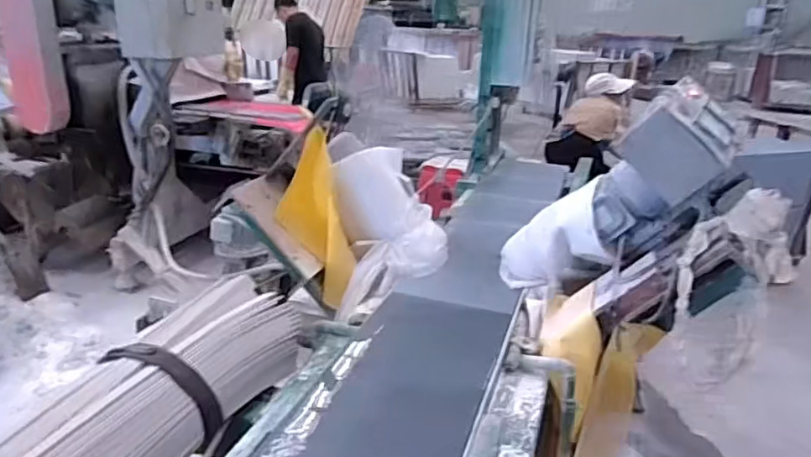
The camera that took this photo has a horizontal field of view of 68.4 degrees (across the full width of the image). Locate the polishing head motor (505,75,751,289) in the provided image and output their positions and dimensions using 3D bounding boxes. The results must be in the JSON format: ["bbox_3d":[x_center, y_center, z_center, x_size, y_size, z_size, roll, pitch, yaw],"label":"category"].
[{"bbox_3d":[0.499,-0.041,1.380,0.299,0.596,0.229,-16,68,-38],"label":"polishing head motor"}]

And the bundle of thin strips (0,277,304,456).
[{"bbox_3d":[-0.518,0.363,1.087,0.212,0.183,0.857,12,22,24],"label":"bundle of thin strips"}]

